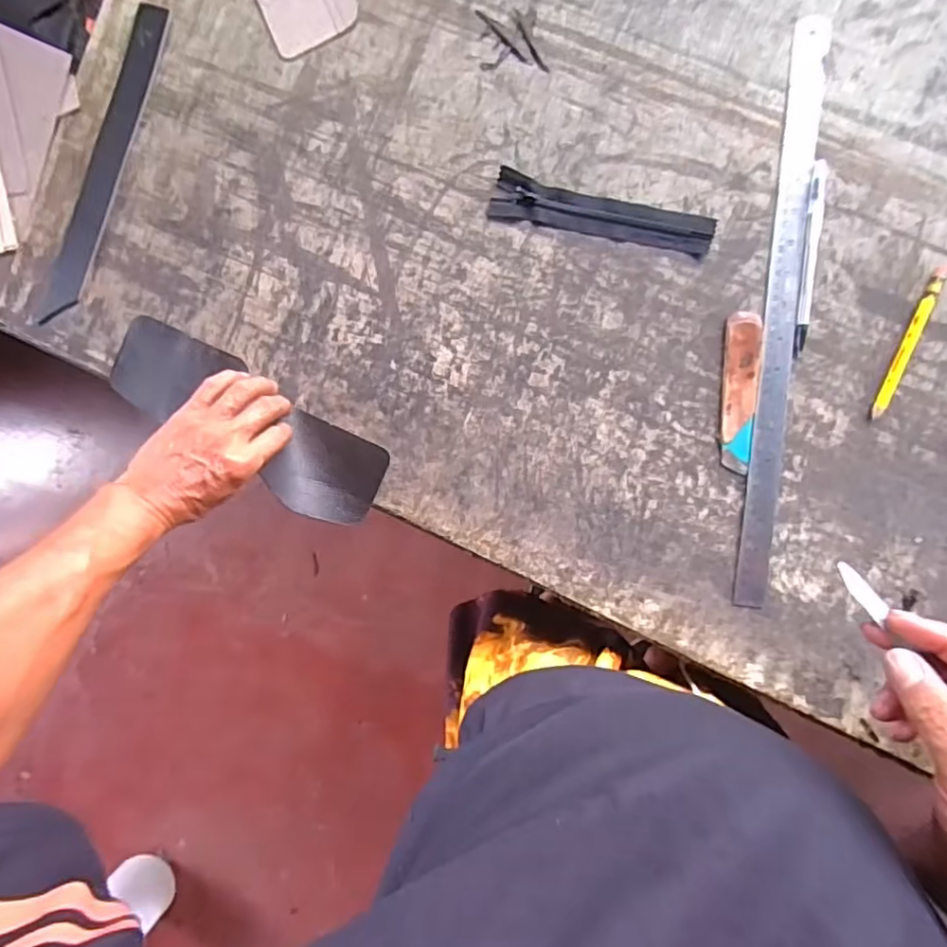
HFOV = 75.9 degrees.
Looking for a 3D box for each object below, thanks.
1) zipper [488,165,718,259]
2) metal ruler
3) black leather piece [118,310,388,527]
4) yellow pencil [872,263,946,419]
[{"bbox_3d":[0.108,-0.217,0.514,0.185,0.005,0.036,15,94,6],"label":"zipper"},{"bbox_3d":[0.252,-0.127,0.500,0.027,0.005,0.472,6,93,9],"label":"metal ruler"},{"bbox_3d":[-0.213,-0.049,0.558,0.281,0.026,0.085,30,95,6],"label":"black leather piece"},{"bbox_3d":[0.351,-0.107,0.488,0.012,0.007,0.130,24,95,5],"label":"yellow pencil"}]

